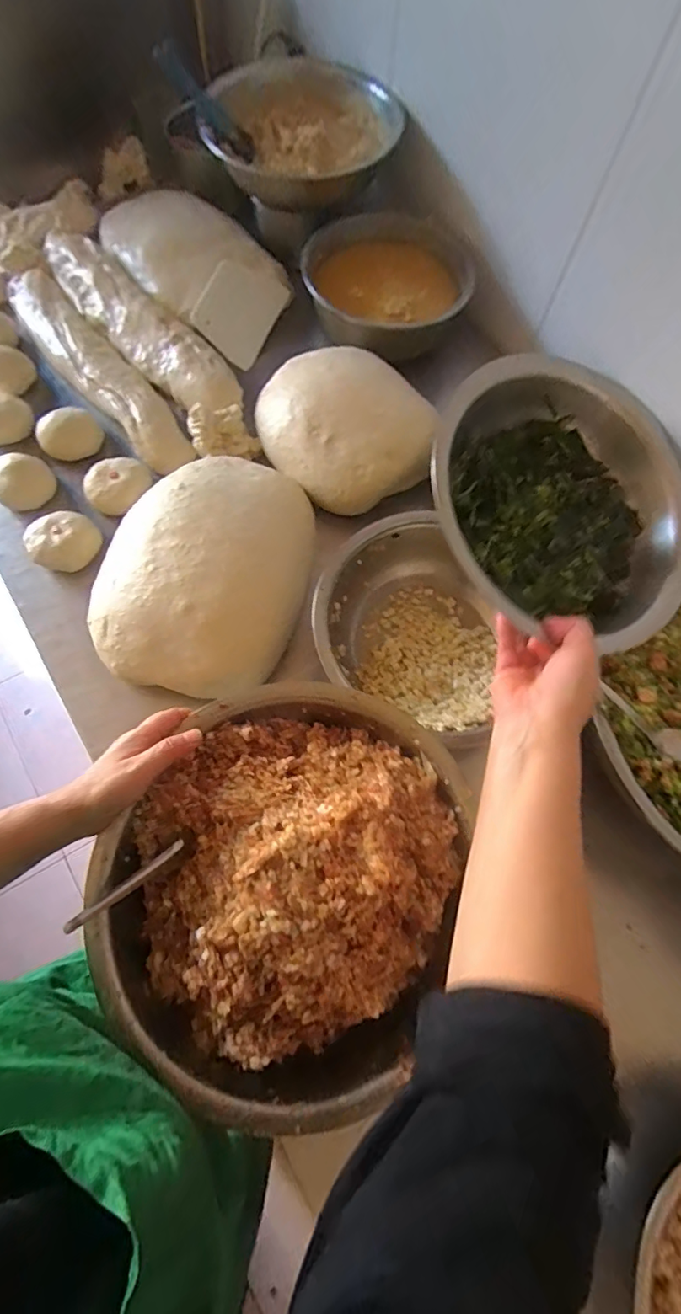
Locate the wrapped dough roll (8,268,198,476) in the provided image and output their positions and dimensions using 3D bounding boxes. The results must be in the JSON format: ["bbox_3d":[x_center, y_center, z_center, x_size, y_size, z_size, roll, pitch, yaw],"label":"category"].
[{"bbox_3d":[-0.352,-0.417,0.737,0.086,0.041,0.447,-36,72,-15],"label":"wrapped dough roll"}]

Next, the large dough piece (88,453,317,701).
[{"bbox_3d":[-0.154,-0.111,0.590,0.229,0.091,0.294,10,67,3],"label":"large dough piece"}]

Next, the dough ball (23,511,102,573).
[{"bbox_3d":[-0.344,-0.142,0.632,0.083,0.033,0.077,0,67,-1],"label":"dough ball"}]

